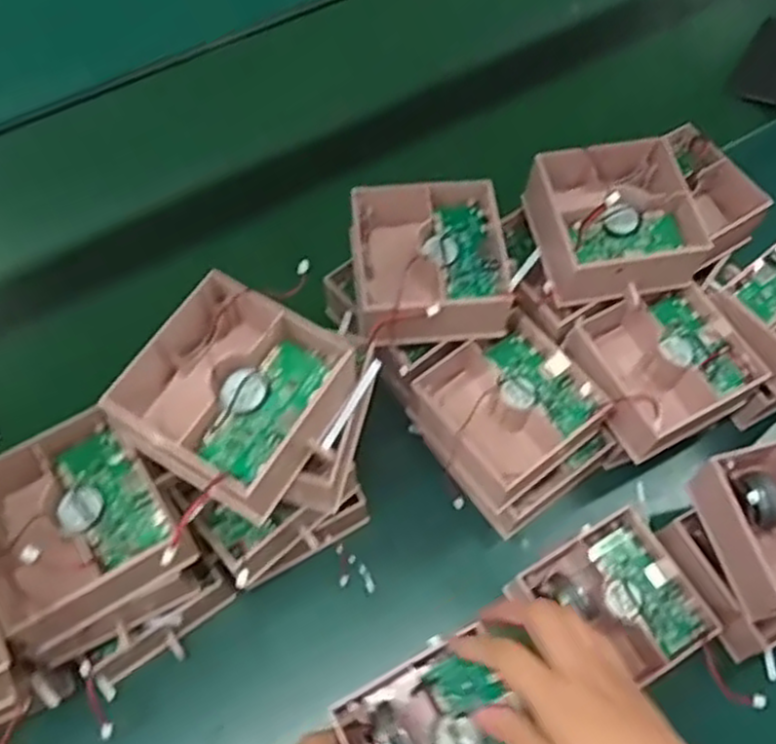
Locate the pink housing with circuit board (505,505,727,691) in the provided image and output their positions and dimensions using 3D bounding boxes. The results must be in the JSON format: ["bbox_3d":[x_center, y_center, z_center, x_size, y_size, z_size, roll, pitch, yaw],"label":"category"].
[{"bbox_3d":[0.158,0.162,0.523,0.101,0.038,0.103,-31,67,-16],"label":"pink housing with circuit board"}]

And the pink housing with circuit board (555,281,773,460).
[{"bbox_3d":[0.198,-0.004,0.556,0.109,0.054,0.106,-27,66,-14],"label":"pink housing with circuit board"}]

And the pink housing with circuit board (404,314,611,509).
[{"bbox_3d":[0.085,0.025,0.540,0.107,0.047,0.104,-36,69,-18],"label":"pink housing with circuit board"}]

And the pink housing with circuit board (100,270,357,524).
[{"bbox_3d":[-0.091,0.013,0.438,0.116,0.061,0.113,32,67,15],"label":"pink housing with circuit board"}]

